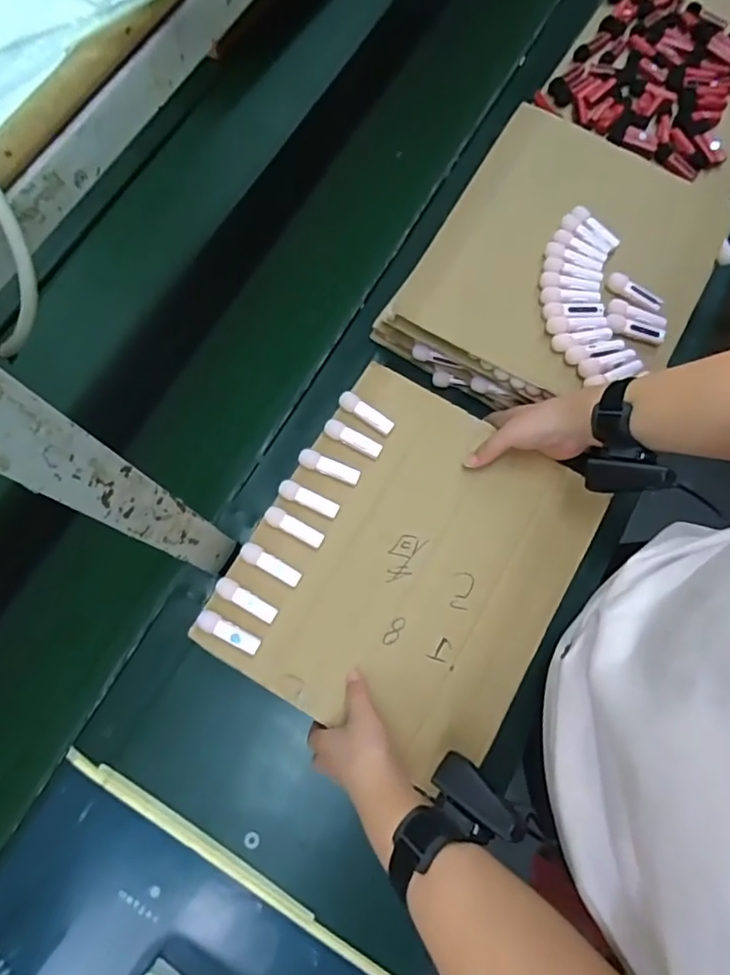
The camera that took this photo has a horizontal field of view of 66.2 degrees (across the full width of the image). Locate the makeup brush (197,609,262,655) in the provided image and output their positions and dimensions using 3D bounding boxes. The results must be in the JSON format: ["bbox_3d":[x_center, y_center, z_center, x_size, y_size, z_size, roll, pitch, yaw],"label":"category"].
[{"bbox_3d":[-0.131,0.138,0.537,0.064,0.012,0.018,24,74,10],"label":"makeup brush"}]

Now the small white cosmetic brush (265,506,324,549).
[{"bbox_3d":[-0.071,0.039,0.565,0.063,0.013,0.018,24,74,10],"label":"small white cosmetic brush"}]

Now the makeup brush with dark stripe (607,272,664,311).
[{"bbox_3d":[0.300,-0.217,0.619,0.063,0.012,0.020,30,75,11],"label":"makeup brush with dark stripe"}]

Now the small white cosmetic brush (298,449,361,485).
[{"bbox_3d":[-0.037,-0.022,0.583,0.066,0.012,0.018,20,73,8],"label":"small white cosmetic brush"}]

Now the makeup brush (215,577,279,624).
[{"bbox_3d":[-0.116,0.109,0.546,0.065,0.011,0.018,26,74,10],"label":"makeup brush"}]

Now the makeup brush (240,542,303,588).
[{"bbox_3d":[-0.094,0.076,0.557,0.066,0.010,0.018,28,74,11],"label":"makeup brush"}]

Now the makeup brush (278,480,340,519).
[{"bbox_3d":[-0.057,0.011,0.573,0.064,0.011,0.019,19,73,8],"label":"makeup brush"}]

